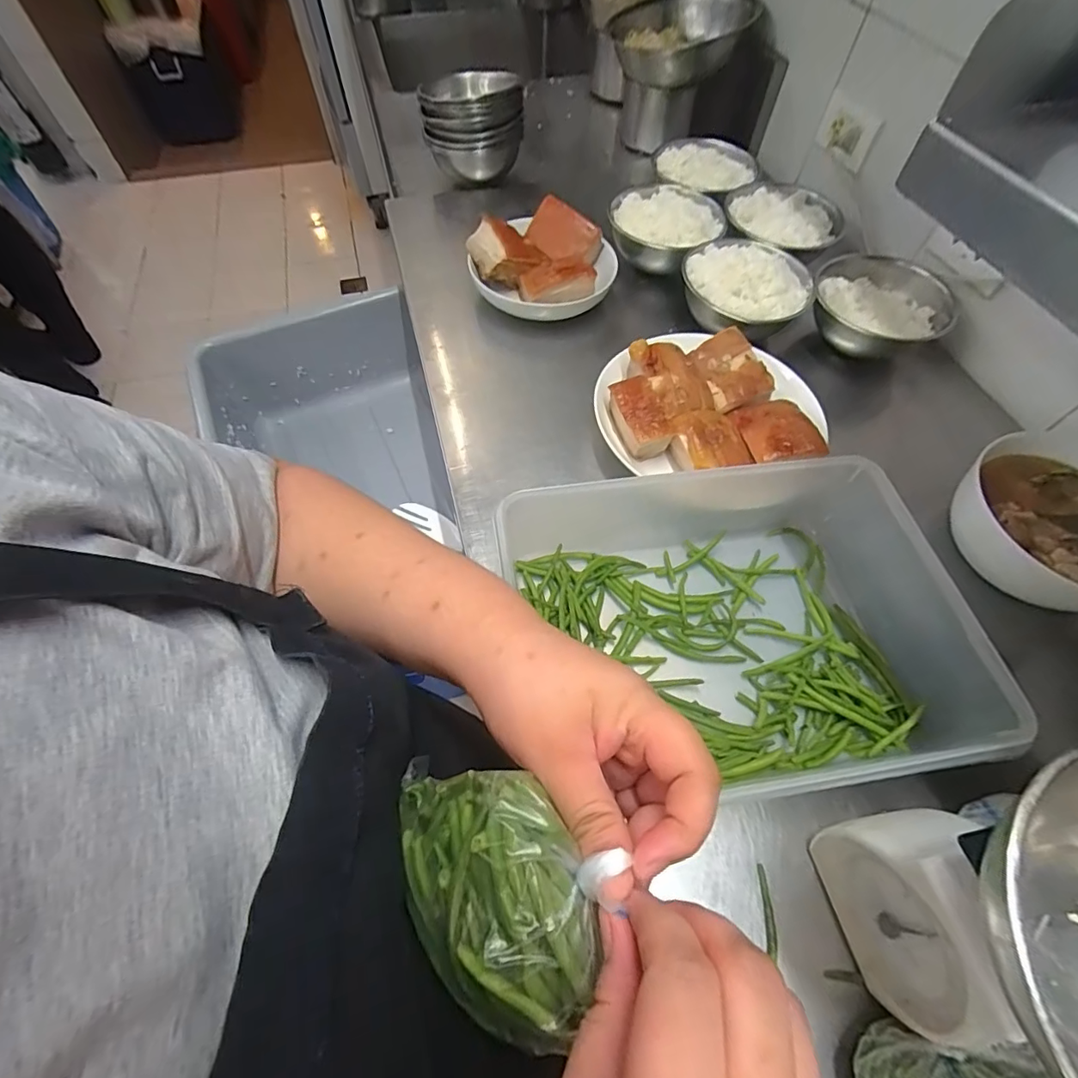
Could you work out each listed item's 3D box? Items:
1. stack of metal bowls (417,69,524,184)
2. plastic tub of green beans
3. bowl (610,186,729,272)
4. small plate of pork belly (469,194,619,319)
[{"bbox_3d":[-0.114,-0.699,0.868,0.158,0.138,0.147,-11,60,-7],"label":"stack of metal bowls"},{"bbox_3d":[0.172,0.066,0.445,0.366,0.110,0.231,-7,60,-5],"label":"plastic tub of green beans"},{"bbox_3d":[0.184,-0.451,0.756,0.157,0.082,0.146,0,60,0],"label":"bowl"},{"bbox_3d":[0.004,-0.389,0.713,0.197,0.099,0.177,-10,60,-7],"label":"small plate of pork belly"}]

